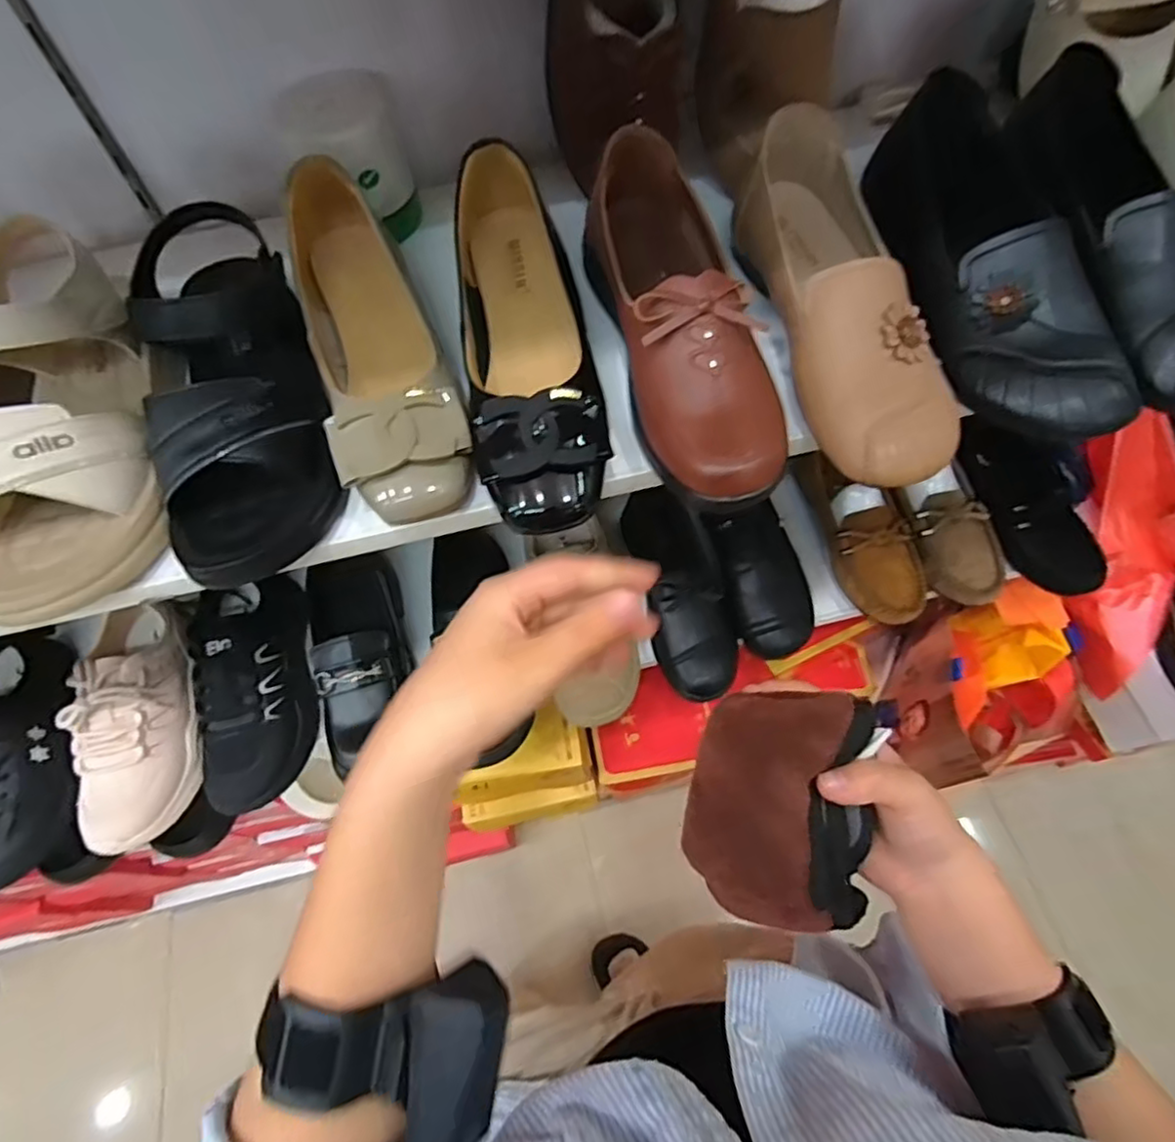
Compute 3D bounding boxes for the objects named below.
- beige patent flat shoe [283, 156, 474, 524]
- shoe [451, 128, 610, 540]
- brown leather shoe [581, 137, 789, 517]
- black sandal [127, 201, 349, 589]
[{"bbox_3d":[-0.125,-0.142,0.377,0.069,0.075,0.224,-17,63,-7],"label":"beige patent flat shoe"},{"bbox_3d":[-0.038,-0.141,0.379,0.072,0.072,0.234,-10,63,-3],"label":"shoe"},{"bbox_3d":[0.052,-0.143,0.370,0.076,0.074,0.216,-13,63,-5],"label":"brown leather shoe"},{"bbox_3d":[-0.195,-0.104,0.379,0.087,0.094,0.218,-15,63,-6],"label":"black sandal"}]

